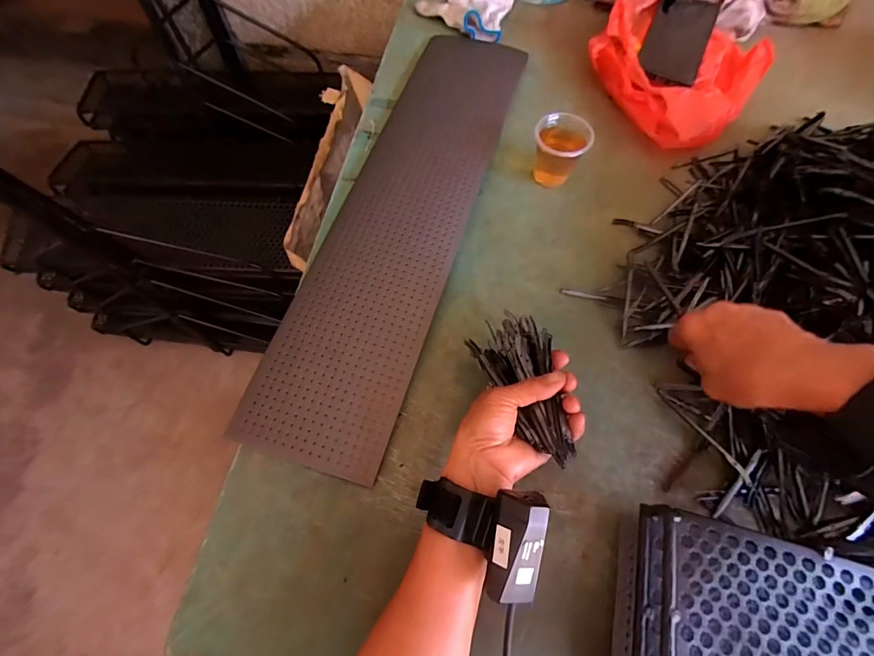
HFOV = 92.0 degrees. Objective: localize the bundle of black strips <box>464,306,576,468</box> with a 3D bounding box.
[{"bbox_3d":[0.073,0.047,0.358,0.061,0.034,0.134,-15,63,-6],"label":"bundle of black strips"}]

